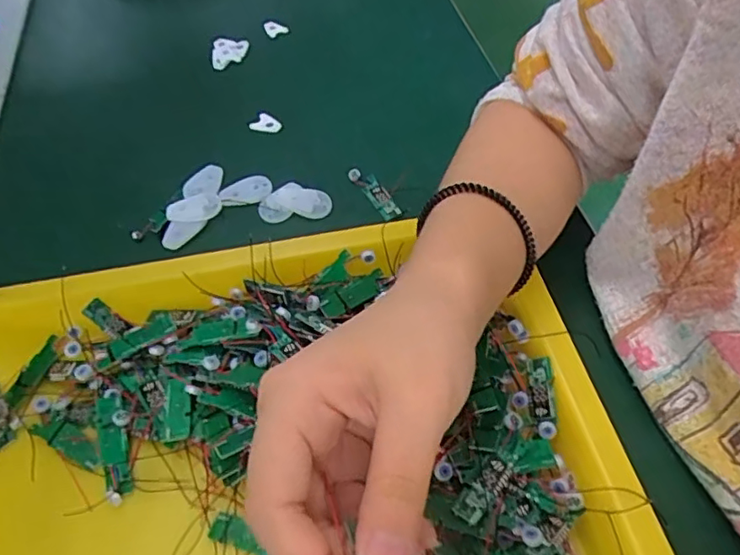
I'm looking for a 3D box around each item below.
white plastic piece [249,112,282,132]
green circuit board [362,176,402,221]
[{"bbox_3d":[-0.080,-0.119,0.454,0.023,0.009,0.014,-1,51,2],"label":"white plastic piece"},{"bbox_3d":[0.007,-0.055,0.399,0.012,0.005,0.038,-24,54,-15],"label":"green circuit board"}]

